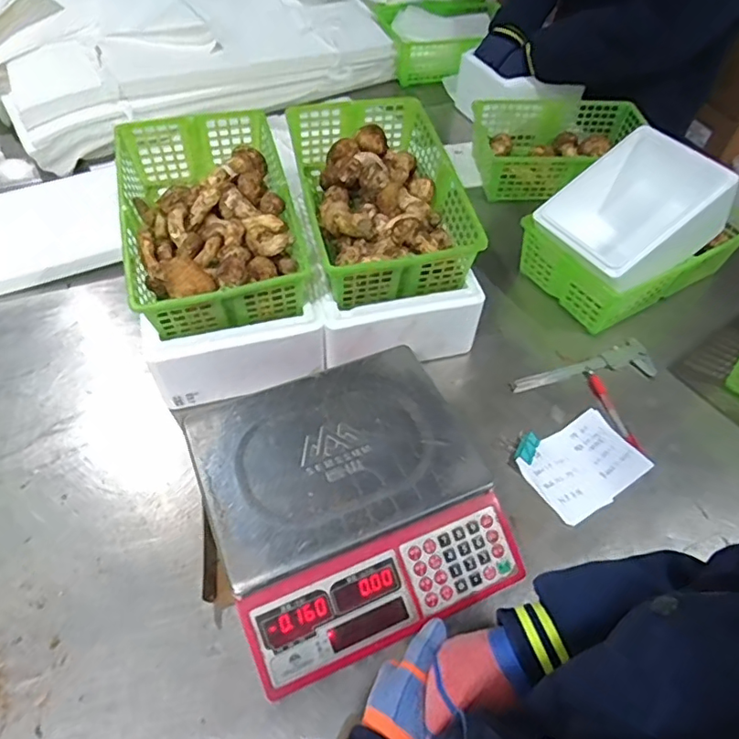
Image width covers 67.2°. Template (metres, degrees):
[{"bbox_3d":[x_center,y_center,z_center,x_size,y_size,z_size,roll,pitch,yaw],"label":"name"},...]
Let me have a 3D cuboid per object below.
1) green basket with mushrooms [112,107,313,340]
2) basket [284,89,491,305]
[{"bbox_3d":[-0.219,-0.208,0.768,0.221,0.100,0.334,-14,54,-13],"label":"green basket with mushrooms"},{"bbox_3d":[0.011,-0.251,0.815,0.212,0.099,0.330,-9,53,-10],"label":"basket"}]

